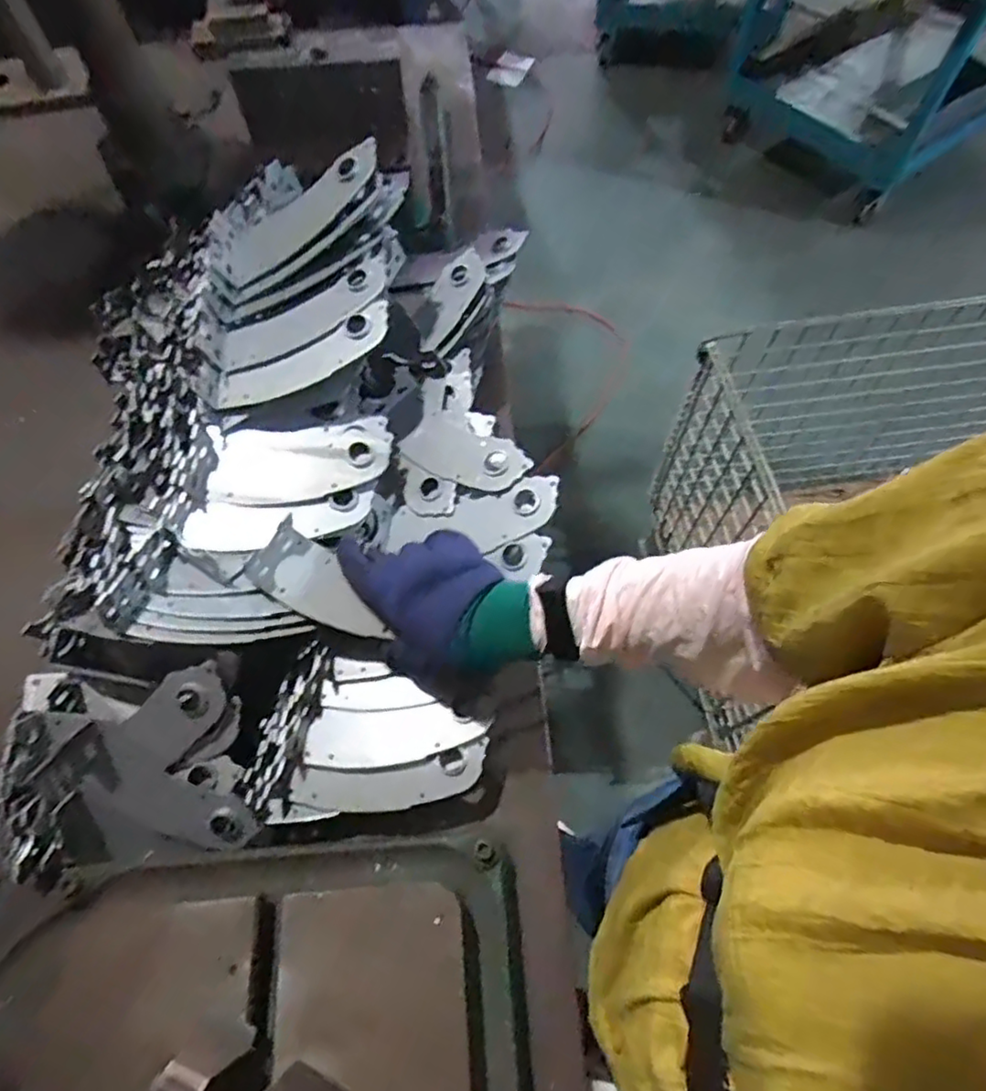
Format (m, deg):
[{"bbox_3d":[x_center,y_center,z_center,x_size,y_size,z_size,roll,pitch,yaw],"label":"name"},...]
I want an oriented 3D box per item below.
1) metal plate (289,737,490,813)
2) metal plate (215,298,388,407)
[{"bbox_3d":[-0.091,0.208,0.565,0.174,0.010,0.045,-9,80,2],"label":"metal plate"},{"bbox_3d":[-0.176,-0.173,0.608,0.177,0.016,0.050,-25,66,2],"label":"metal plate"}]

